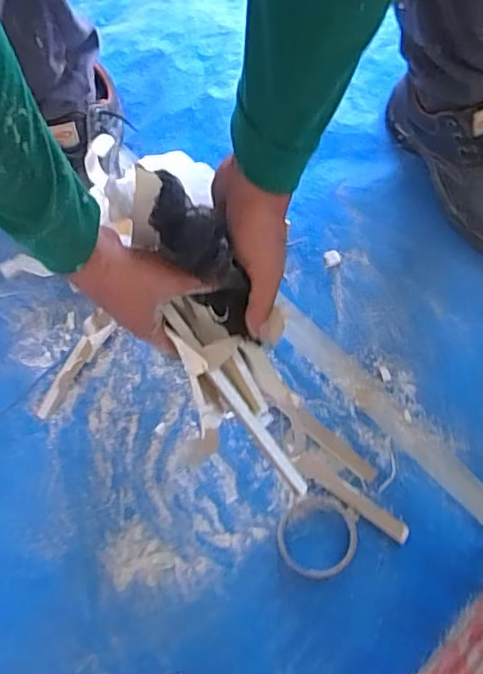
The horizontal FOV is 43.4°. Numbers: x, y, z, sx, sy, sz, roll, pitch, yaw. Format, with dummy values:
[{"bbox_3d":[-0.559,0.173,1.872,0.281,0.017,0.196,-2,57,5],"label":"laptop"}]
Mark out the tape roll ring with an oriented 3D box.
[{"bbox_3d":[0.084,0.221,0.674,0.085,0.019,0.086,-1,72,2],"label":"tape roll ring"}]

